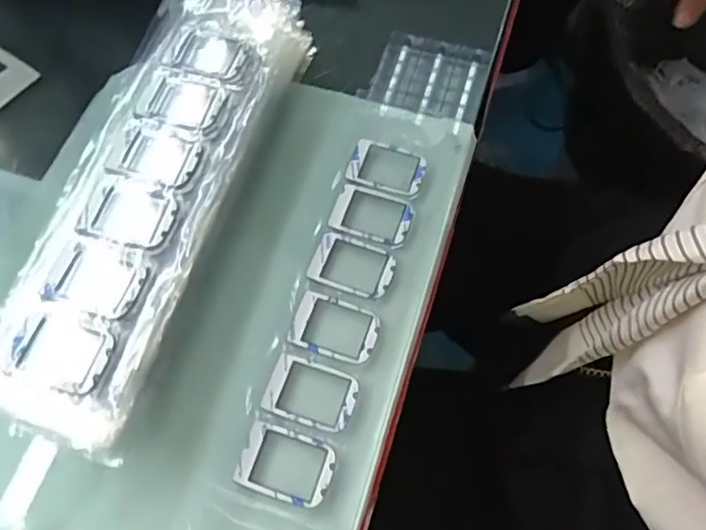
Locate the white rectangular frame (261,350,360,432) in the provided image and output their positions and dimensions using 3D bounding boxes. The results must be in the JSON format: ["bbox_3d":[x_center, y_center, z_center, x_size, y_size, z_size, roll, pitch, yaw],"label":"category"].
[{"bbox_3d":[-0.023,0.073,0.358,0.052,0.004,0.037,16,66,7],"label":"white rectangular frame"}]

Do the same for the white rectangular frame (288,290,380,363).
[{"bbox_3d":[-0.011,0.037,0.376,0.052,0.004,0.037,15,66,6],"label":"white rectangular frame"}]

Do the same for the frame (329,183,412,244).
[{"bbox_3d":[0.013,-0.033,0.409,0.052,0.004,0.038,14,66,6],"label":"frame"}]

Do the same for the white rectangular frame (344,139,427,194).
[{"bbox_3d":[0.024,-0.067,0.426,0.052,0.004,0.036,15,63,4],"label":"white rectangular frame"}]

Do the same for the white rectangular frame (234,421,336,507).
[{"bbox_3d":[-0.036,0.109,0.341,0.052,0.004,0.036,15,66,7],"label":"white rectangular frame"}]

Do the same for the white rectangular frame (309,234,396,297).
[{"bbox_3d":[0.000,0.000,0.394,0.053,0.004,0.036,15,66,7],"label":"white rectangular frame"}]

